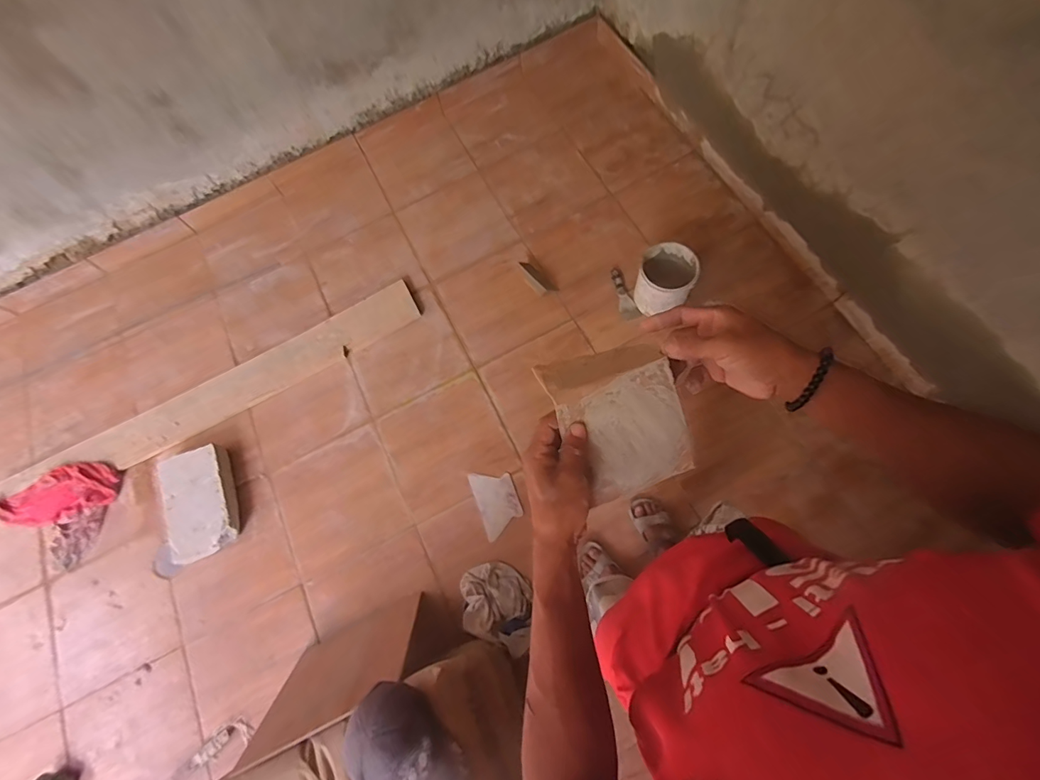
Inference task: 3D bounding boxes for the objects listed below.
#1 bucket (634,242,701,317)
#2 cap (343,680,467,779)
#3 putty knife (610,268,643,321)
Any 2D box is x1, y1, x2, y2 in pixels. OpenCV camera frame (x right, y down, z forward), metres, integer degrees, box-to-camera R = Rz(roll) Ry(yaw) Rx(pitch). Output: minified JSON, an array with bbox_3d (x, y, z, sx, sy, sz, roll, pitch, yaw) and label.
[{"bbox_3d":[0.485,-0.364,1.499,0.179,0.189,0.195,-2,71,5],"label":"bucket"},{"bbox_3d":[-0.220,0.702,0.828,0.168,0.095,0.259,-43,73,-9],"label":"cap"},{"bbox_3d":[0.376,-0.351,1.592,0.058,0.034,0.220,-15,71,0],"label":"putty knife"}]

